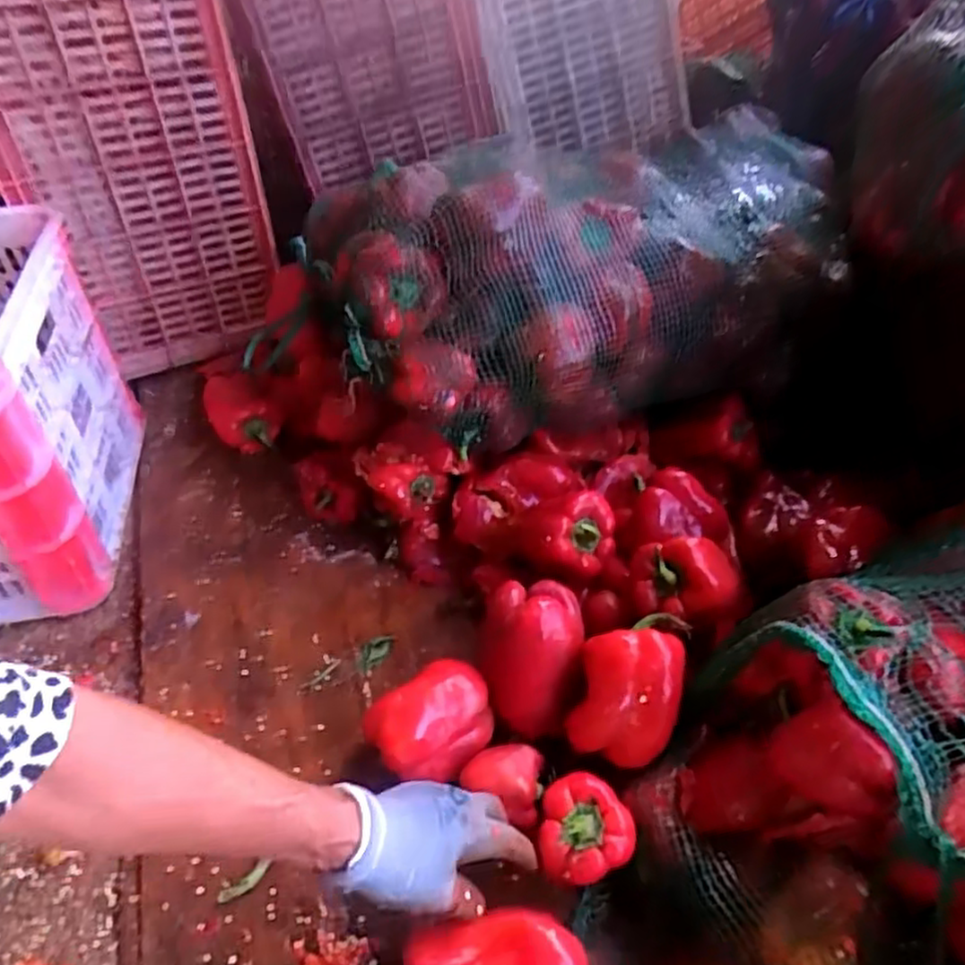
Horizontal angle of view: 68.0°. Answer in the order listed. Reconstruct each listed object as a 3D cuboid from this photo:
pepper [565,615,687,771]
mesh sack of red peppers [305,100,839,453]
[{"bbox_3d":[0.117,0.165,0.576,0.079,0.067,0.109,11,84,19],"label":"pepper"},{"bbox_3d":[0.168,-0.259,0.810,0.675,0.203,0.263,-20,48,-21],"label":"mesh sack of red peppers"}]

